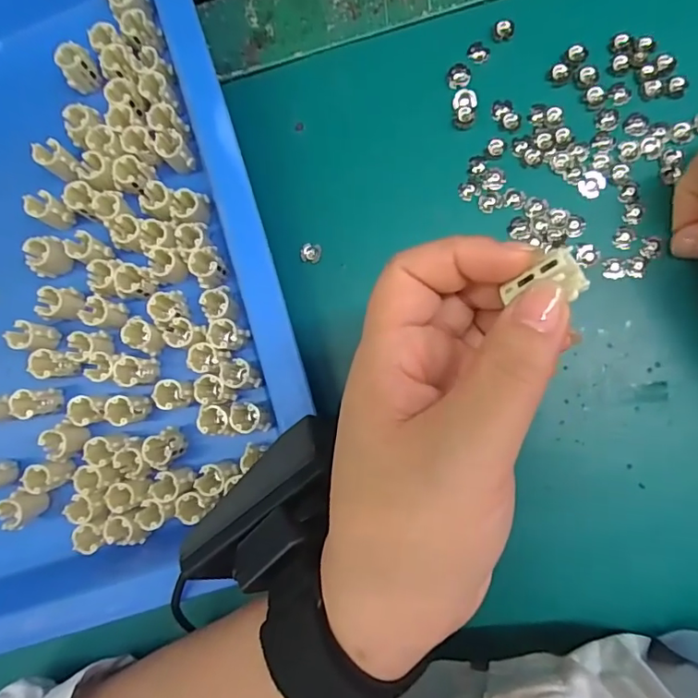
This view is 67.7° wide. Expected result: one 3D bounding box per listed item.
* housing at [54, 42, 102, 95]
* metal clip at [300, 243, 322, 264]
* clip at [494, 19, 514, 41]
[{"bbox_3d":[-0.141,-0.147,0.271,0.016,0.020,0.015,-1,83,10],"label":"housing"},{"bbox_3d":[-0.019,-0.048,0.262,0.011,0.004,0.010,8,85,10],"label":"metal clip"},{"bbox_3d":[0.076,-0.156,0.253,0.009,0.004,0.010,8,85,10],"label":"clip"}]

